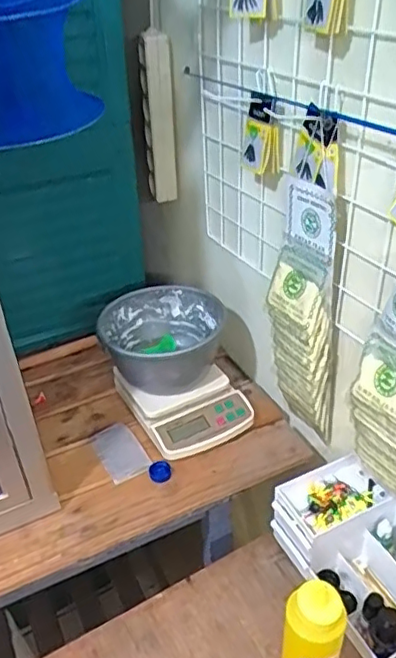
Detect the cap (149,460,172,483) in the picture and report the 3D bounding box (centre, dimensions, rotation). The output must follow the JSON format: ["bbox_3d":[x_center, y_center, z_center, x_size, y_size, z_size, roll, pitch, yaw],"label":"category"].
[{"bbox_3d":[-0.054,0.204,0.845,0.032,0.014,0.028,-1,34,2],"label":"cap"}]

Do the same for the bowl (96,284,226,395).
[{"bbox_3d":[-0.054,0.018,0.961,0.191,0.102,0.191,-2,34,1],"label":"bowl"}]

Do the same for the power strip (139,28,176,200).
[{"bbox_3d":[-0.063,-0.330,0.943,0.048,0.264,0.046,-7,35,-6],"label":"power strip"}]

